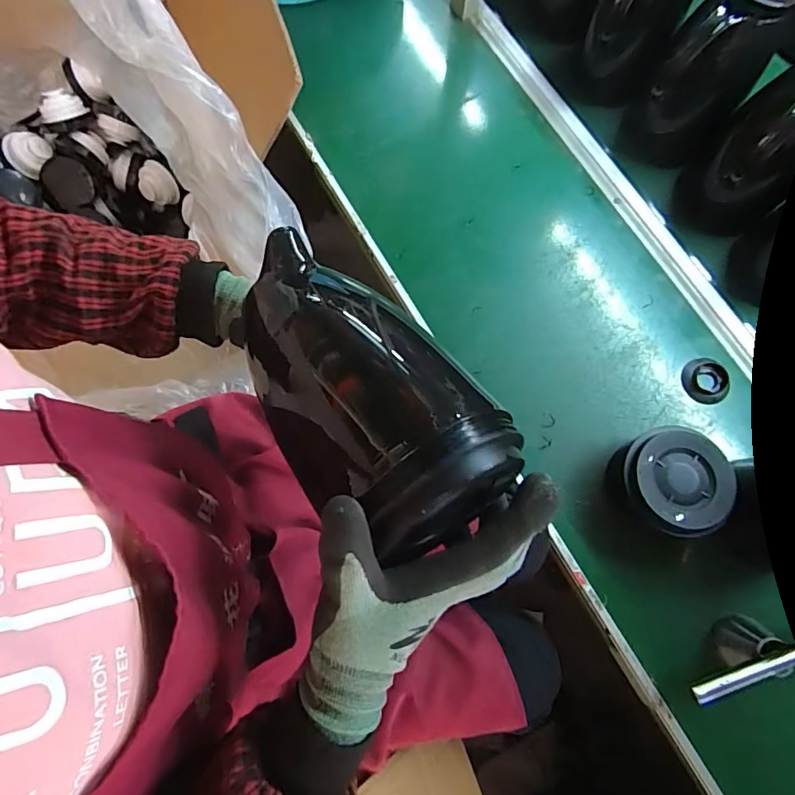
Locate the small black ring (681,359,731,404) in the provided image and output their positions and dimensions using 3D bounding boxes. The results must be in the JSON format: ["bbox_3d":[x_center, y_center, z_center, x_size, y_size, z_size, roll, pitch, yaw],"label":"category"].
[{"bbox_3d":[0.401,-0.023,0.620,0.053,0.013,0.059,6,77,3],"label":"small black ring"}]

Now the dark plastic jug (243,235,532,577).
[{"bbox_3d":[-0.034,-0.014,0.319,0.117,0.097,0.223,-33,62,-6],"label":"dark plastic jug"}]

